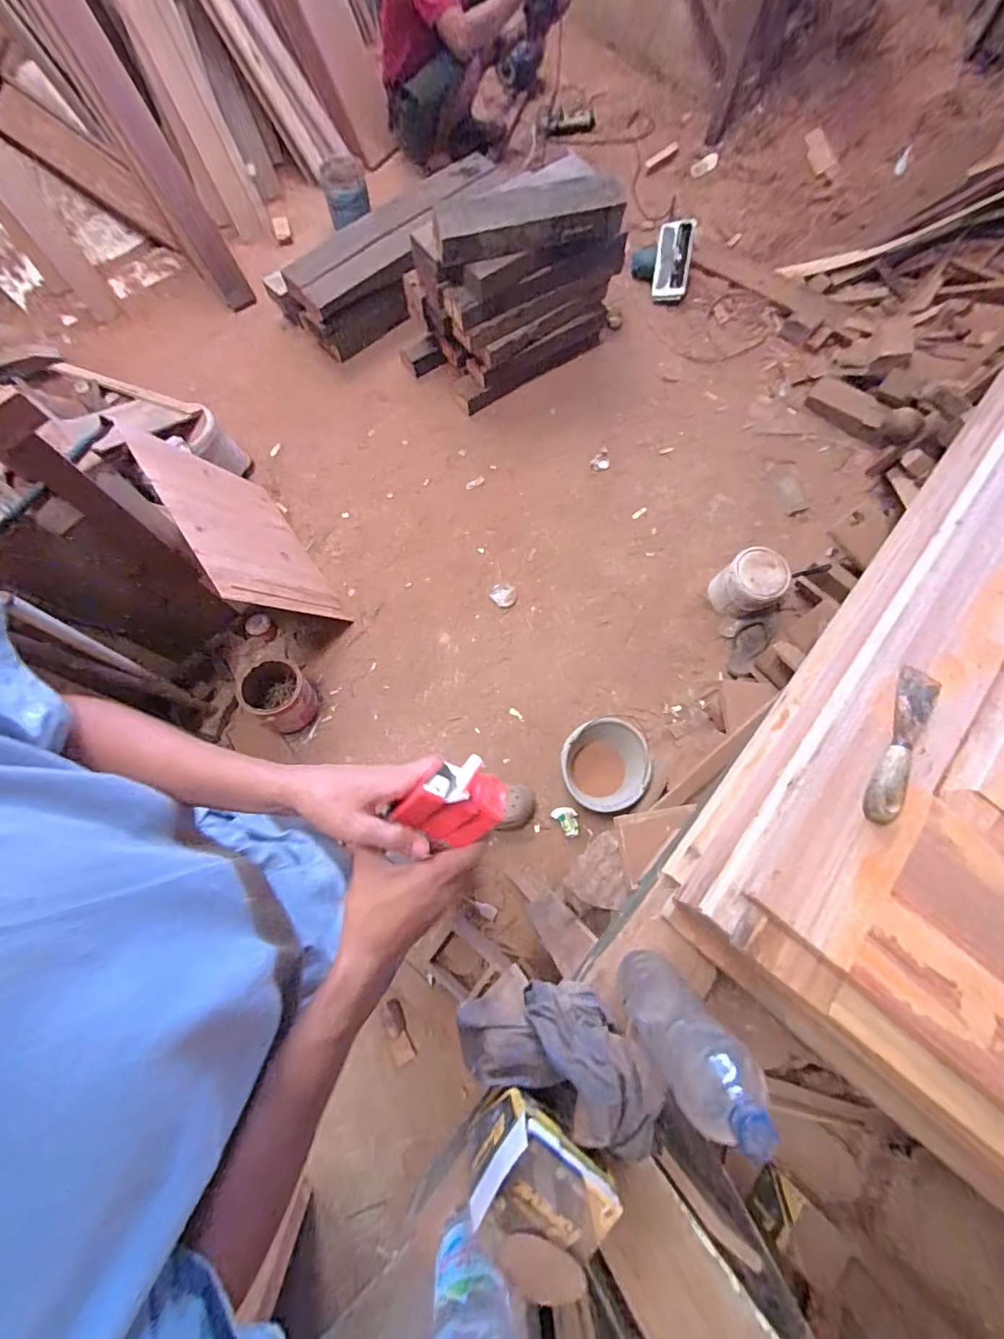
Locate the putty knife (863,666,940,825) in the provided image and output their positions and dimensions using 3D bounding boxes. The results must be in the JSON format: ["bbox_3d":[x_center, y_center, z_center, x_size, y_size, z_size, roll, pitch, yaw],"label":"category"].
[{"bbox_3d":[0.419,0.078,0.497,0.045,0.031,0.180,30,76,6],"label":"putty knife"}]

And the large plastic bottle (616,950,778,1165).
[{"bbox_3d":[0.193,0.395,0.514,0.079,0.309,0.066,-33,79,-10],"label":"large plastic bottle"}]

